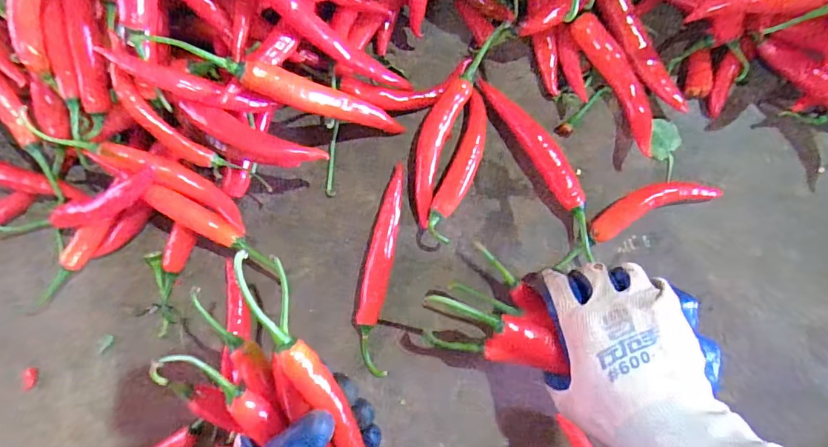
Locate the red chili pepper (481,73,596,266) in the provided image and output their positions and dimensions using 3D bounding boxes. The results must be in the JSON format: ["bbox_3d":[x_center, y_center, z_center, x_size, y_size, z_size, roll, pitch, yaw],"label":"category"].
[{"bbox_3d":[0.105,-0.049,0.368,0.026,0.016,0.160,-31,84,0],"label":"red chili pepper"}]

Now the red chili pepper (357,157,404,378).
[{"bbox_3d":[-0.028,0.036,0.370,0.024,0.012,0.164,6,86,3],"label":"red chili pepper"}]

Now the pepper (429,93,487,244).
[{"bbox_3d":[0.038,-0.045,0.371,0.024,0.019,0.121,20,86,4],"label":"pepper"}]

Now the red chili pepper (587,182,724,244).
[{"bbox_3d":[0.185,-0.015,0.361,0.109,0.018,0.027,-21,85,1],"label":"red chili pepper"}]

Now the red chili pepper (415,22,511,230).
[{"bbox_3d":[0.026,-0.082,0.370,0.033,0.017,0.166,21,87,4],"label":"red chili pepper"}]

